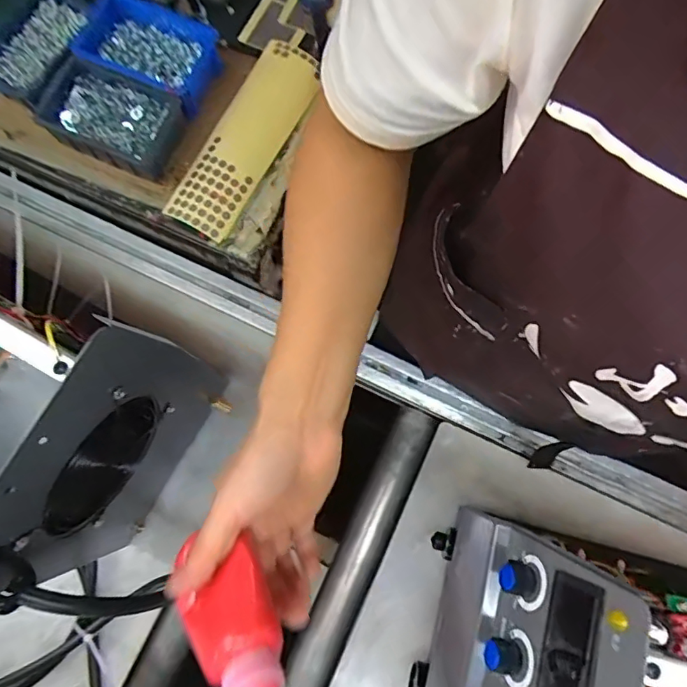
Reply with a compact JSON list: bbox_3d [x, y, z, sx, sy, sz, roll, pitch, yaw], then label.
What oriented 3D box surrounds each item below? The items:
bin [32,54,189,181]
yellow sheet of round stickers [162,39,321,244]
[{"bbox_3d":[-0.277,-0.269,0.601,0.166,0.044,0.100,24,80,1],"label":"bin"},{"bbox_3d":[-0.116,-0.255,0.619,0.080,0.025,0.271,28,78,3],"label":"yellow sheet of round stickers"}]

